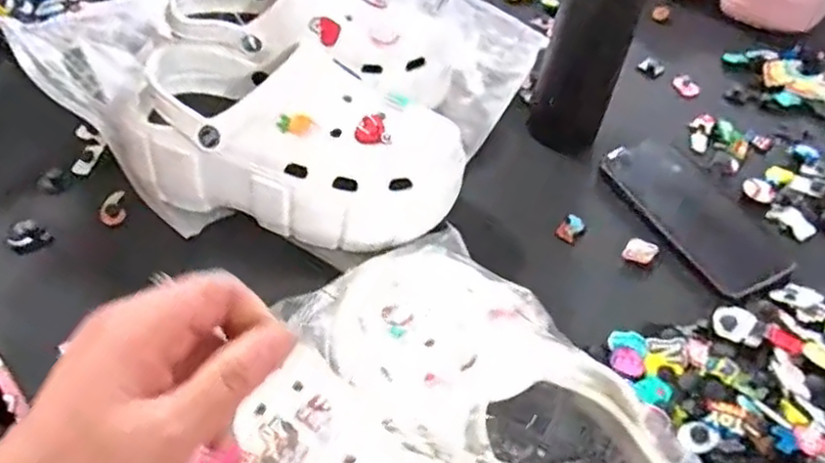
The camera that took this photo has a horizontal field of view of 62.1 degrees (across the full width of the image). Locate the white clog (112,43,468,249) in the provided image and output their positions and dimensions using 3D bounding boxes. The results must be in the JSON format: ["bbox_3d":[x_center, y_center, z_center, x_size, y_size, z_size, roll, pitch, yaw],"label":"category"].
[{"bbox_3d":[-0.090,-0.066,0.506,0.247,0.104,0.113,16,51,8],"label":"white clog"}]

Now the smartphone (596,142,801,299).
[{"bbox_3d":[0.234,-0.017,0.569,0.084,0.009,0.163,-22,55,-21],"label":"smartphone"}]

